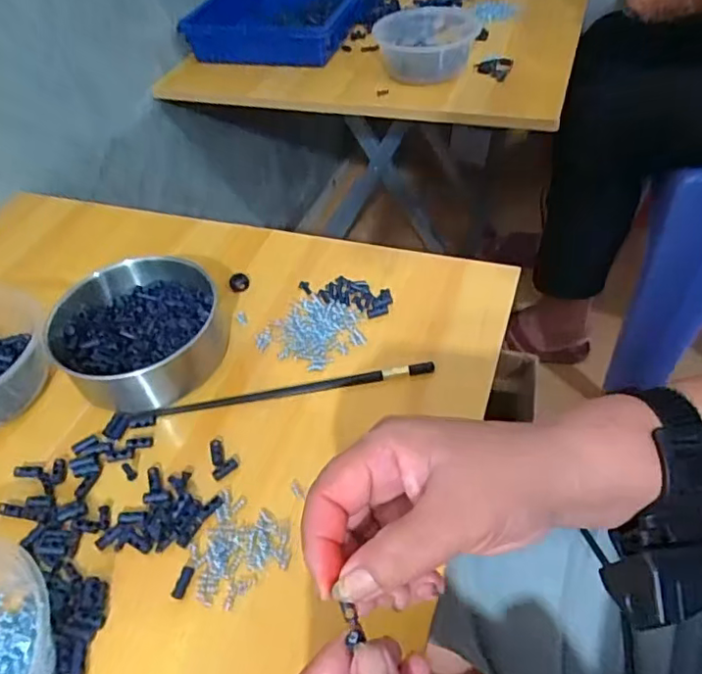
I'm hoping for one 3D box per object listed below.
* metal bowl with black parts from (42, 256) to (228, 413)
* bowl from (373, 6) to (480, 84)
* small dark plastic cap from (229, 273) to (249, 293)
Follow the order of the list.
[{"bbox_3d":[-0.167,-0.006,0.460,0.132,0.054,0.113,-25,52,-17],"label":"metal bowl with black parts"},{"bbox_3d":[0.105,-0.409,0.800,0.139,0.052,0.167,-8,46,0],"label":"bowl"},{"bbox_3d":[-0.102,-0.050,0.527,0.017,0.009,0.018,-4,46,4],"label":"small dark plastic cap"}]

